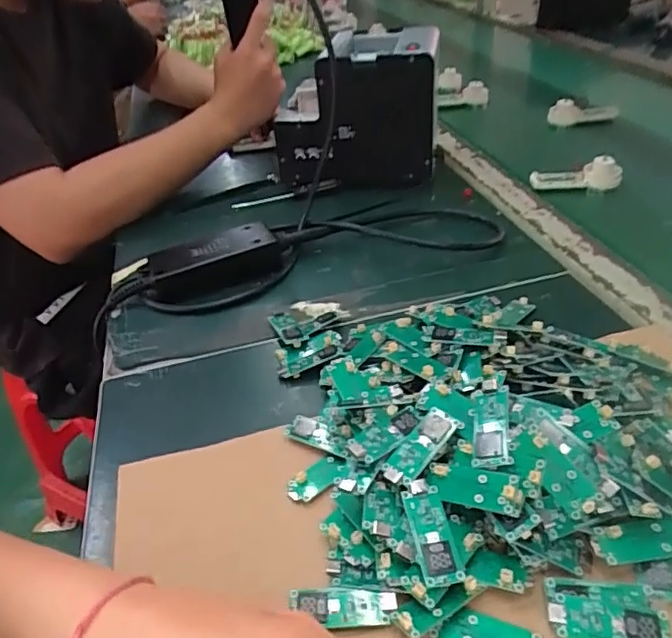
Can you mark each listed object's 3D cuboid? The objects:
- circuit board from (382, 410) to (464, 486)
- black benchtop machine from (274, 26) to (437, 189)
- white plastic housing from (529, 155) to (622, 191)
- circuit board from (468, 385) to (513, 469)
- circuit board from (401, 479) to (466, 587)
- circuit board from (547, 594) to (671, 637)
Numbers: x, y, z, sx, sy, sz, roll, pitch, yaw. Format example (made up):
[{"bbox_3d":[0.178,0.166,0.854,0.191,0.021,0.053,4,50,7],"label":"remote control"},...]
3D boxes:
[{"bbox_3d":[0.046,0.069,0.309,0.018,0.004,0.049,34,63,30],"label":"circuit board"},{"bbox_3d":[0.024,-0.246,0.664,0.180,0.146,0.143,1,37,10],"label":"black benchtop machine"},{"bbox_3d":[0.269,-0.162,0.640,0.098,0.028,0.019,-1,37,8],"label":"white plastic housing"},{"bbox_3d":[0.082,0.058,0.306,0.020,0.004,0.045,-17,42,29],"label":"circuit board"},{"bbox_3d":[0.048,0.106,0.284,0.020,0.006,0.050,-10,50,-5],"label":"circuit board"},{"bbox_3d":[0.123,0.138,0.257,0.050,0.004,0.019,5,53,12],"label":"circuit board"}]

